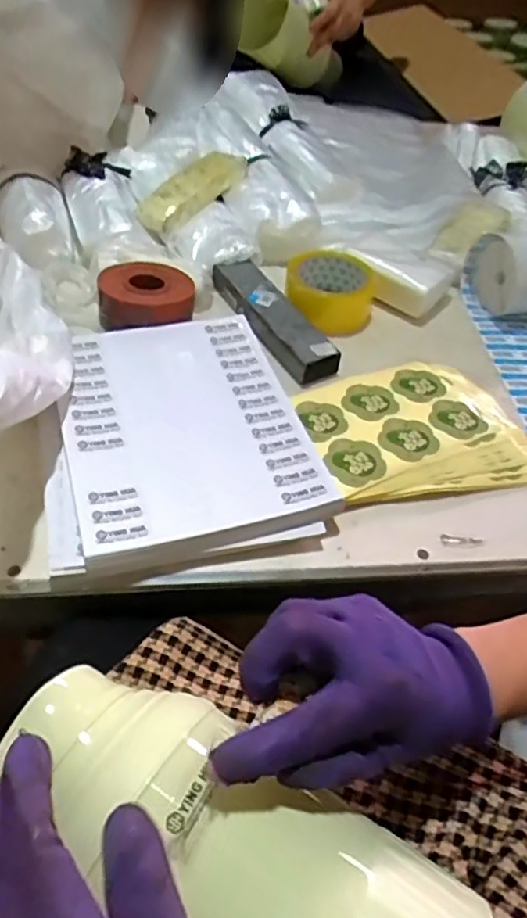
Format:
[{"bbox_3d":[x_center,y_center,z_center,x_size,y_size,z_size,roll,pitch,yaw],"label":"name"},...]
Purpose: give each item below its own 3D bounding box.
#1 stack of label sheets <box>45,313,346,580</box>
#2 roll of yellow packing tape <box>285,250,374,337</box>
[{"bbox_3d":[-0.080,-0.026,0.552,0.219,0.036,0.265,-8,49,-14],"label":"stack of label sheets"},{"bbox_3d":[0.077,-0.197,0.723,0.101,0.058,0.095,3,48,-4],"label":"roll of yellow packing tape"}]

